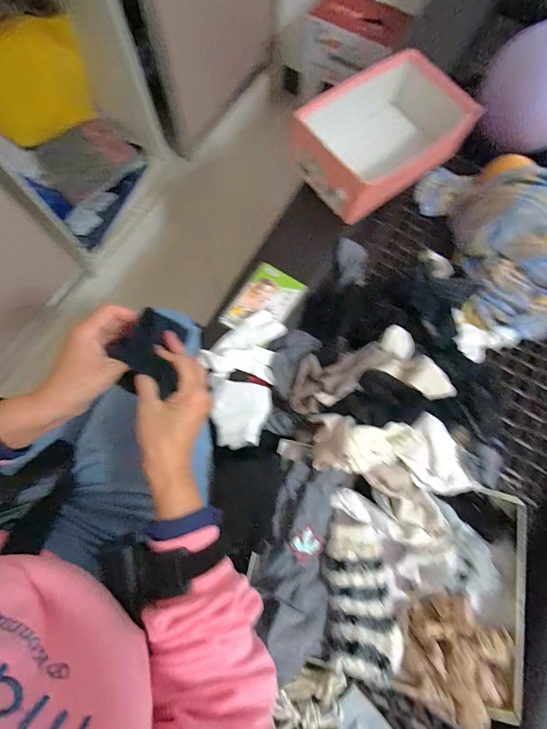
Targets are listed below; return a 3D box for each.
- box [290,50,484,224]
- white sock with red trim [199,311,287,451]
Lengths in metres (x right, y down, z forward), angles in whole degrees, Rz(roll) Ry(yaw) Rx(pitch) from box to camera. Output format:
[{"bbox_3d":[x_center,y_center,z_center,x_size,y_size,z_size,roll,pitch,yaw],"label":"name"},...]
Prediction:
[{"bbox_3d":[0.187,-0.414,0.577,0.274,0.094,0.203,-34,78,-10],"label":"box"},{"bbox_3d":[-0.055,0.017,0.493,0.113,0.024,0.207,11,74,2],"label":"white sock with red trim"}]

